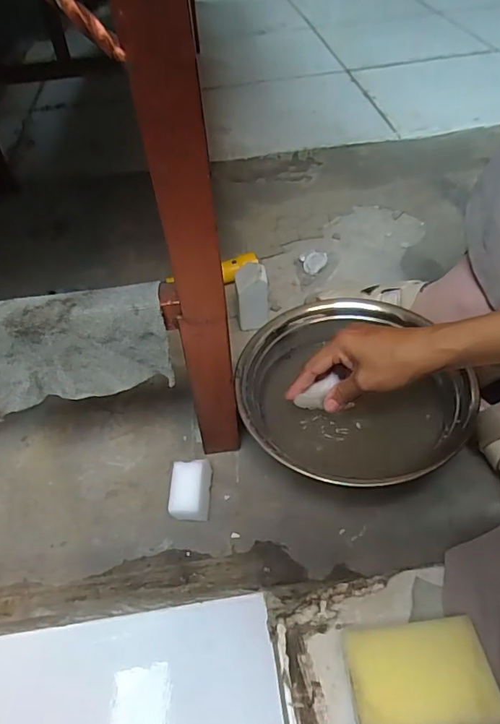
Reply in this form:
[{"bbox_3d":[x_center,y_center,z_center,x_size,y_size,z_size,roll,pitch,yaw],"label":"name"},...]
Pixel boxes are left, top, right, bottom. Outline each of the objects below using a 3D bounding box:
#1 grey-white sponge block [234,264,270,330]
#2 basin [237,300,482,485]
[{"bbox_3d":[0.003,-0.081,0.622,0.038,0.088,0.033,-4,49,1],"label":"grey-white sponge block"},{"bbox_3d":[0.102,0.038,0.517,0.229,0.084,0.225,-29,52,-20],"label":"basin"}]

